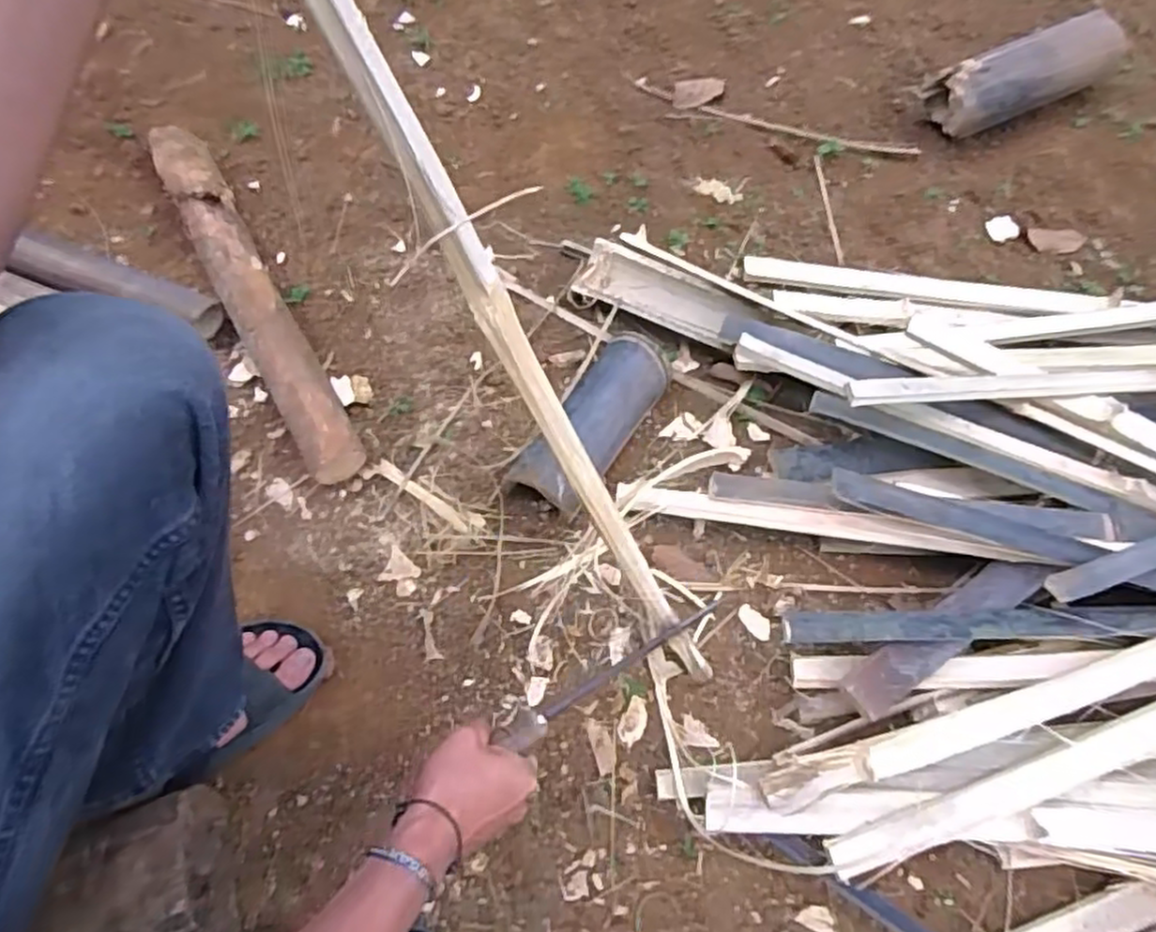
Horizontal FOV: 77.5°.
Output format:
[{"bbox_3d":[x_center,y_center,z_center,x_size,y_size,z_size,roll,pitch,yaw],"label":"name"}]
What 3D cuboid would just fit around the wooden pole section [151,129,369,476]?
[{"bbox_3d":[-0.419,-0.229,0.909,0.071,0.071,0.597,-28,70,-14],"label":"wooden pole section"}]

